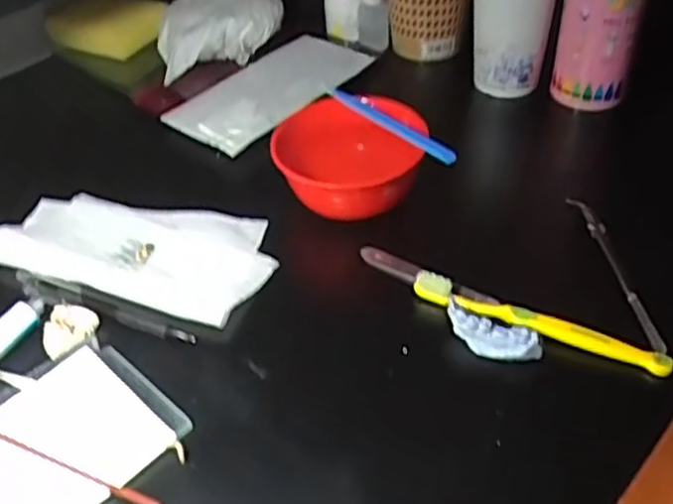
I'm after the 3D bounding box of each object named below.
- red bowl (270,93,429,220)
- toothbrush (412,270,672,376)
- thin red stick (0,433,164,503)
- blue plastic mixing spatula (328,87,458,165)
[{"bbox_3d":[0.009,-0.066,0.518,0.104,0.064,0.102,-2,43,2],"label":"red bowl"},{"bbox_3d":[0.119,0.041,0.423,0.154,0.016,0.012,17,47,21],"label":"toothbrush"},{"bbox_3d":[-0.143,0.113,0.374,0.124,0.007,0.006,16,45,19],"label":"thin red stick"},{"bbox_3d":[0.038,-0.097,0.517,0.010,0.015,0.135,-29,48,-27],"label":"blue plastic mixing spatula"}]

